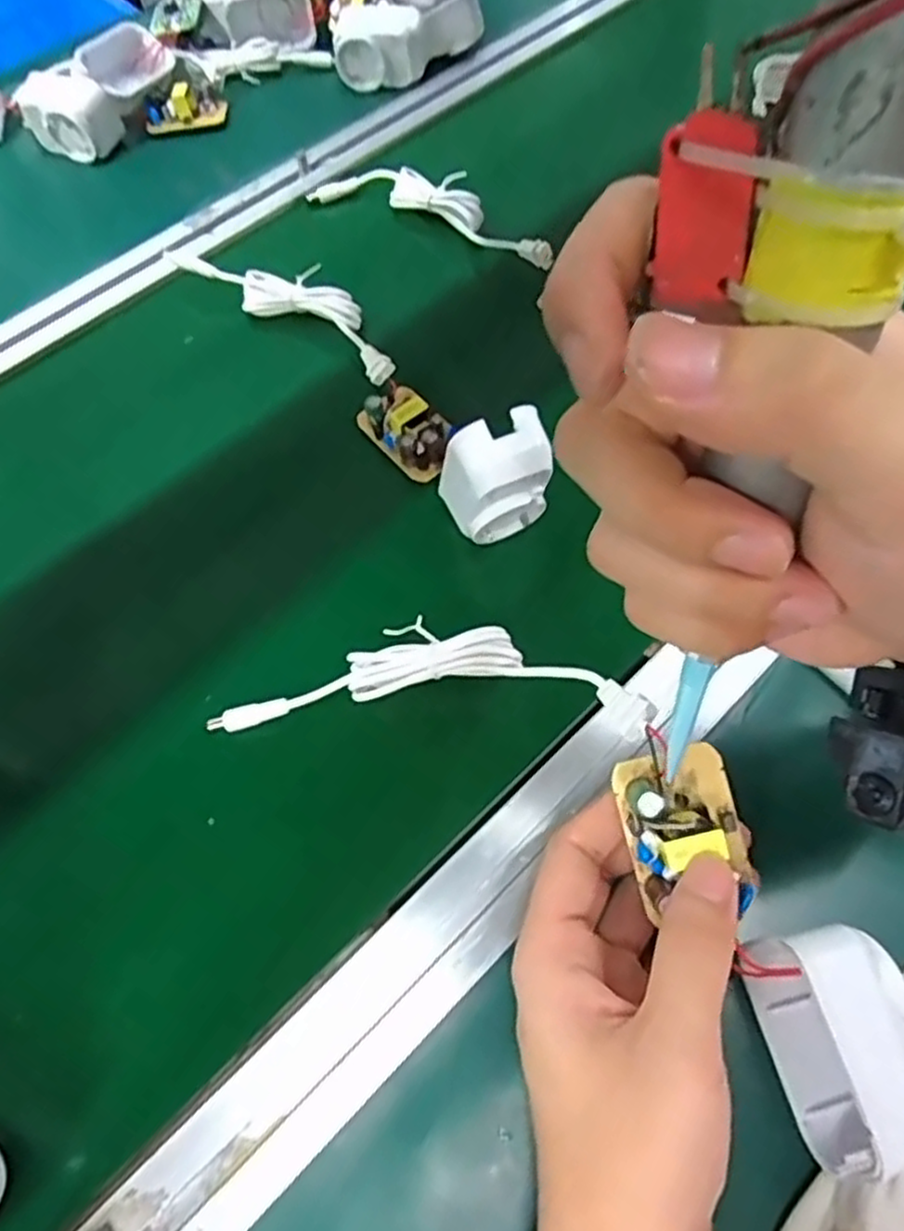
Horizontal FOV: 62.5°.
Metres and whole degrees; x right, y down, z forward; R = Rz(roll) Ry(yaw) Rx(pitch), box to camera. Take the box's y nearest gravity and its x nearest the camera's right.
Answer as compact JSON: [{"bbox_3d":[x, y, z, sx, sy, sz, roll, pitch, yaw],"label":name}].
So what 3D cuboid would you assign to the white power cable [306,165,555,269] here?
[{"bbox_3d":[-0.013,-0.272,0.496,0.200,0.030,0.037,28,67,20],"label":"white power cable"}]

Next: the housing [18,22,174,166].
[{"bbox_3d":[-0.271,-0.410,0.577,0.064,0.044,0.118,16,64,14],"label":"housing"}]

